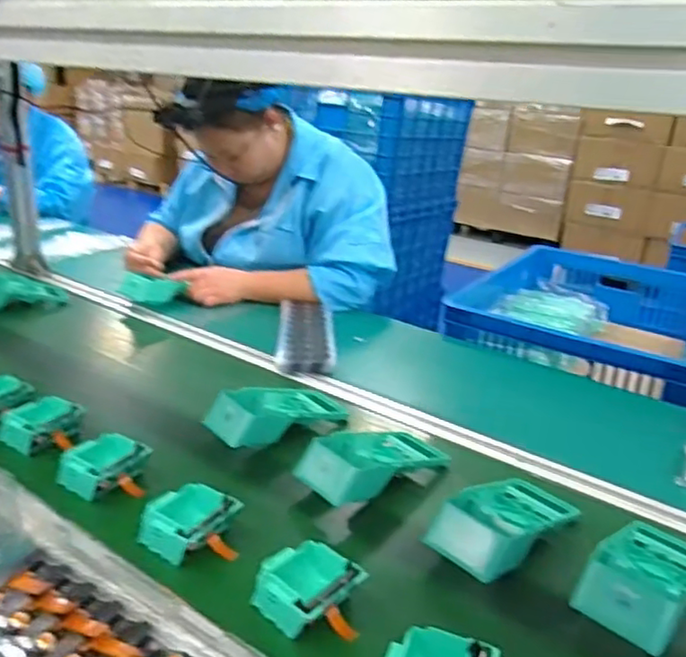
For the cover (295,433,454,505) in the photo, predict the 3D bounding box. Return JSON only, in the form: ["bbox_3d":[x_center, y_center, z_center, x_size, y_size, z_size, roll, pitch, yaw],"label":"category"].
[{"bbox_3d":[0.032,0.149,0.750,0.185,0.062,0.095,-15,29,-39],"label":"cover"}]

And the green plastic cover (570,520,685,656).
[{"bbox_3d":[0.299,0.232,0.614,0.090,0.045,0.202,23,28,38],"label":"green plastic cover"}]

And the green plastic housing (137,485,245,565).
[{"bbox_3d":[-0.154,0.192,0.630,0.077,0.037,0.079,17,25,29],"label":"green plastic housing"}]

